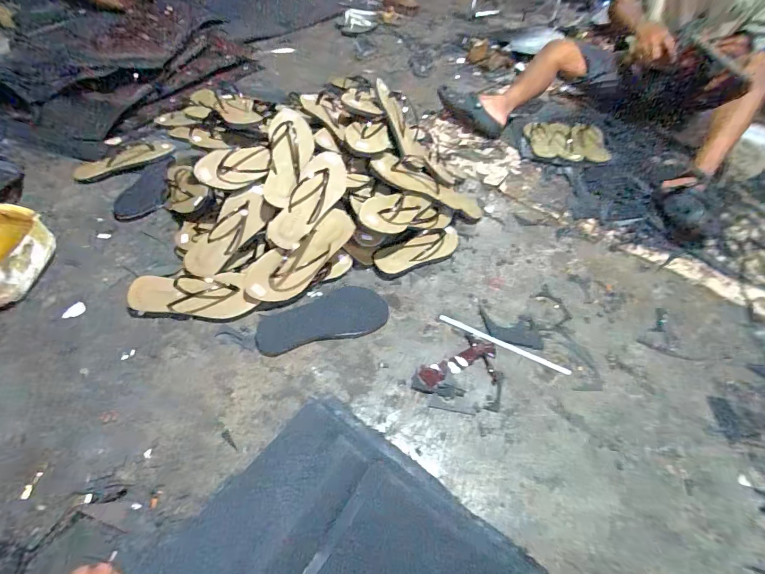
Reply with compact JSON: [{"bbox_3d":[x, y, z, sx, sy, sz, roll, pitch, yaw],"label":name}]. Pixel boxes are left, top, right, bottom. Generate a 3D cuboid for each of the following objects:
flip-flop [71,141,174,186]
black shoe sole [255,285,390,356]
[{"bbox_3d":[-0.701,-0.345,1.006,0.246,0.025,0.094,-24,55,-21],"label":"flip-flop"},{"bbox_3d":[-0.116,0.069,0.729,0.252,0.011,0.115,-19,53,-17],"label":"black shoe sole"}]

